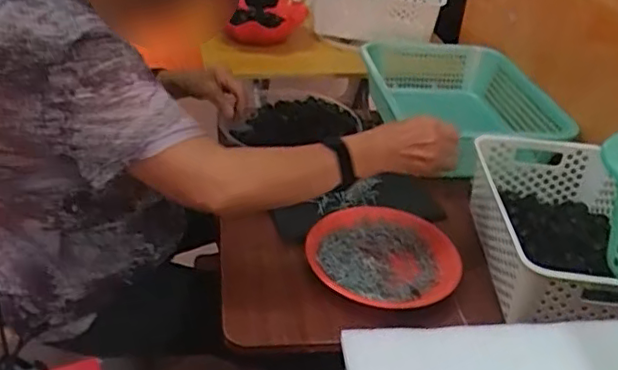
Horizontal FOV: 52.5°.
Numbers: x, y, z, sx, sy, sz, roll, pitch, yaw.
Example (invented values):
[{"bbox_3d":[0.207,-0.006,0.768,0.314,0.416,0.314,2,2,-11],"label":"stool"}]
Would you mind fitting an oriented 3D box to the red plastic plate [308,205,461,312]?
[{"bbox_3d":[0.096,0.091,0.807,0.194,0.034,0.183,7,33,3],"label":"red plastic plate"}]

